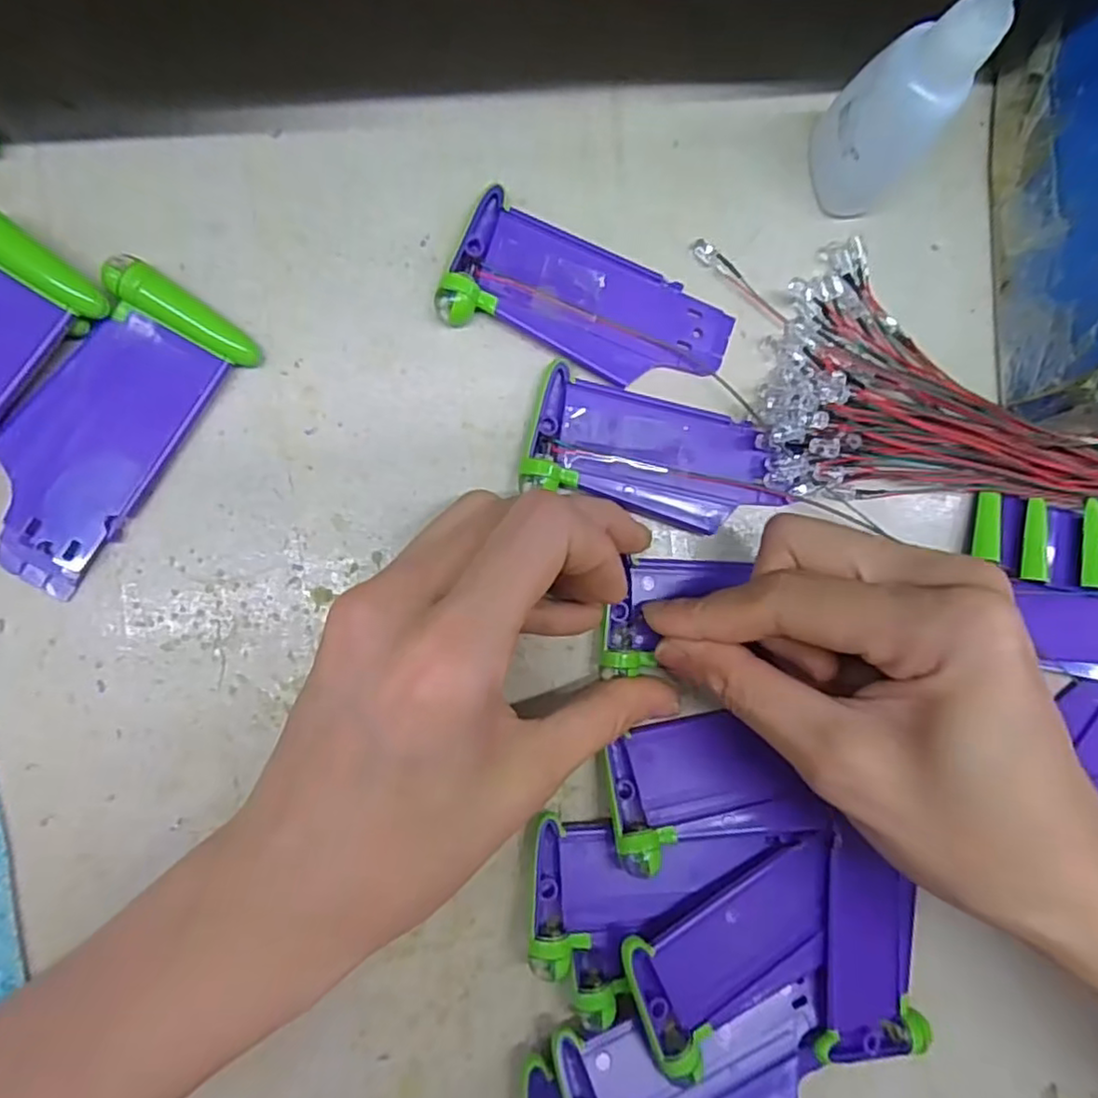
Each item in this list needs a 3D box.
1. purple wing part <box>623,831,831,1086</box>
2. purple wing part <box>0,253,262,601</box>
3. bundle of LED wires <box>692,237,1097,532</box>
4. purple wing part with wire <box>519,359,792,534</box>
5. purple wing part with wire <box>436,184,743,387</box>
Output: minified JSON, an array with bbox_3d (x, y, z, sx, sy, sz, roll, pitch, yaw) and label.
[{"bbox_3d":[0.059,0.120,0.196,0.071,0.017,0.039,-17,91,-9],"label":"purple wing part"},{"bbox_3d":[-0.125,-0.033,0.185,0.037,0.011,0.090,33,83,-7],"label":"purple wing part"},{"bbox_3d":[0.199,-0.041,0.228,0.291,0.016,0.081,8,87,-9],"label":"bundle of LED wires"},{"bbox_3d":[0.035,-0.029,0.209,0.082,0.005,0.037,15,86,-8],"label":"purple wing part with wire"},{"bbox_3d":[0.013,-0.075,0.209,0.089,0.010,0.041,23,85,-8],"label":"purple wing part with wire"}]

